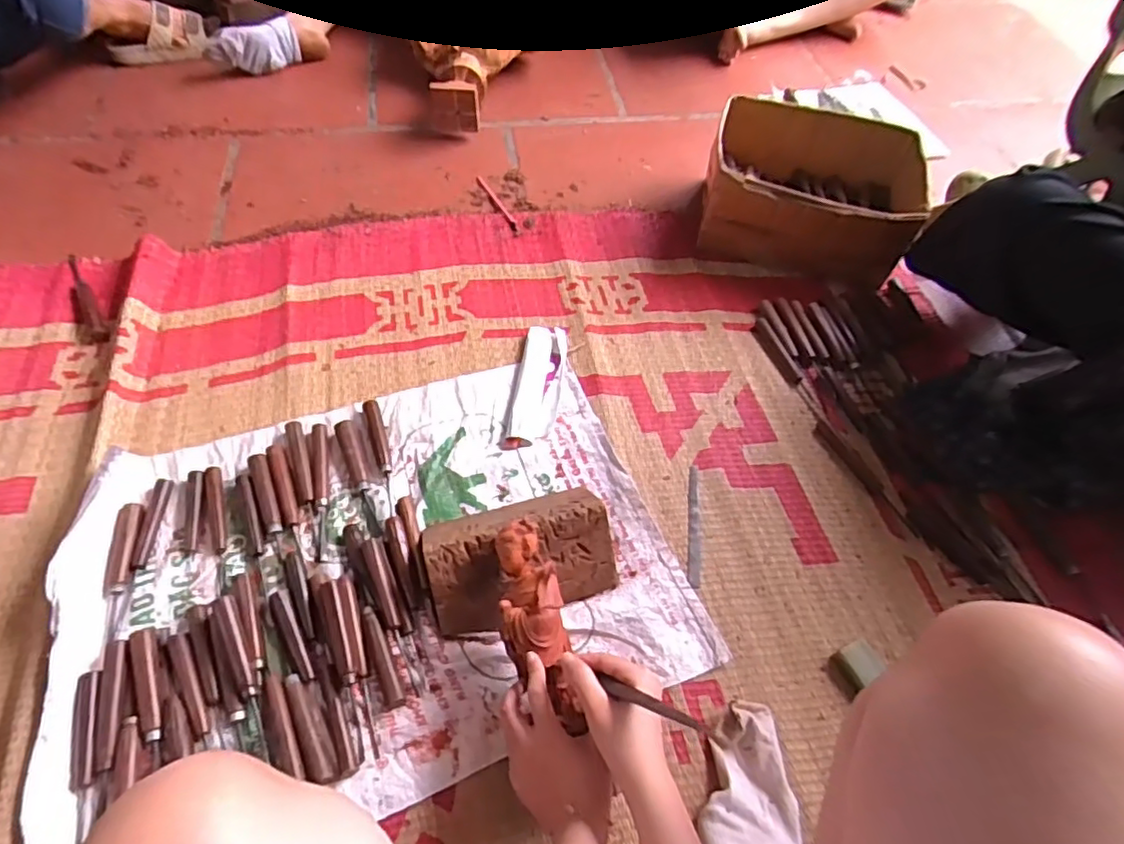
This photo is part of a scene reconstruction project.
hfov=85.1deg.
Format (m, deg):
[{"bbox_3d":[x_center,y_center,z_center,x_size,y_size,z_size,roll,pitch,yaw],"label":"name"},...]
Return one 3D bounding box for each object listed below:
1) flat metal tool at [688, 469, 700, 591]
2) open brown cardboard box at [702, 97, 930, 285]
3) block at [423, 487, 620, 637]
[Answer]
[{"bbox_3d":[0.167,0.130,0.775,0.015,0.009,0.160,8,57,1],"label":"flat metal tool"},{"bbox_3d":[0.400,-0.379,1.020,0.311,0.166,0.272,14,57,5],"label":"open brown cardboard box"},{"bbox_3d":[-0.048,0.145,0.697,0.206,0.066,0.132,-15,59,-14],"label":"block"}]

